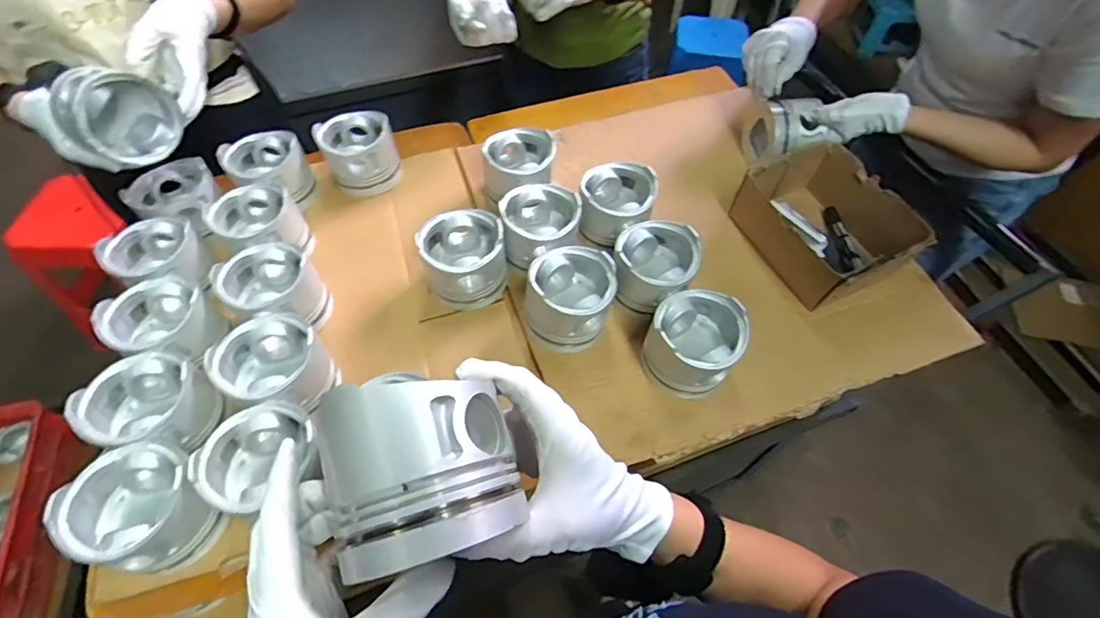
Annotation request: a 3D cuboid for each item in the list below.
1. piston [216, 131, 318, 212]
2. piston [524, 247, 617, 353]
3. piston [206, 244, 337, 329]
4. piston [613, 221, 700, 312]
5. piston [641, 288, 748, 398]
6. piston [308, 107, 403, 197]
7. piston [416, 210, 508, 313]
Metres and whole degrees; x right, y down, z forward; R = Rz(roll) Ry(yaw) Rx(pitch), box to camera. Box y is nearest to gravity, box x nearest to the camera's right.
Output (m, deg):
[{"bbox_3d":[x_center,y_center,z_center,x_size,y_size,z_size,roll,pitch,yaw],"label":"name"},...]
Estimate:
[{"bbox_3d":[-0.417,-0.204,0.770,0.108,0.088,0.095,9,56,6],"label":"piston"},{"bbox_3d":[0.024,-0.014,0.618,0.100,0.074,0.106,0,56,0],"label":"piston"},{"bbox_3d":[-0.332,-0.021,0.622,0.103,0.072,0.107,-34,63,-21],"label":"piston"},{"bbox_3d":[0.133,-0.051,0.659,0.101,0.085,0.101,16,57,10],"label":"piston"},{"bbox_3d":[0.166,0.038,0.593,0.101,0.078,0.100,0,56,0],"label":"piston"},{"bbox_3d":[-0.292,-0.238,0.794,0.107,0.094,0.095,-26,60,-17],"label":"piston"},{"bbox_3d":[-0.108,-0.063,0.651,0.105,0.080,0.108,0,56,0],"label":"piston"}]

